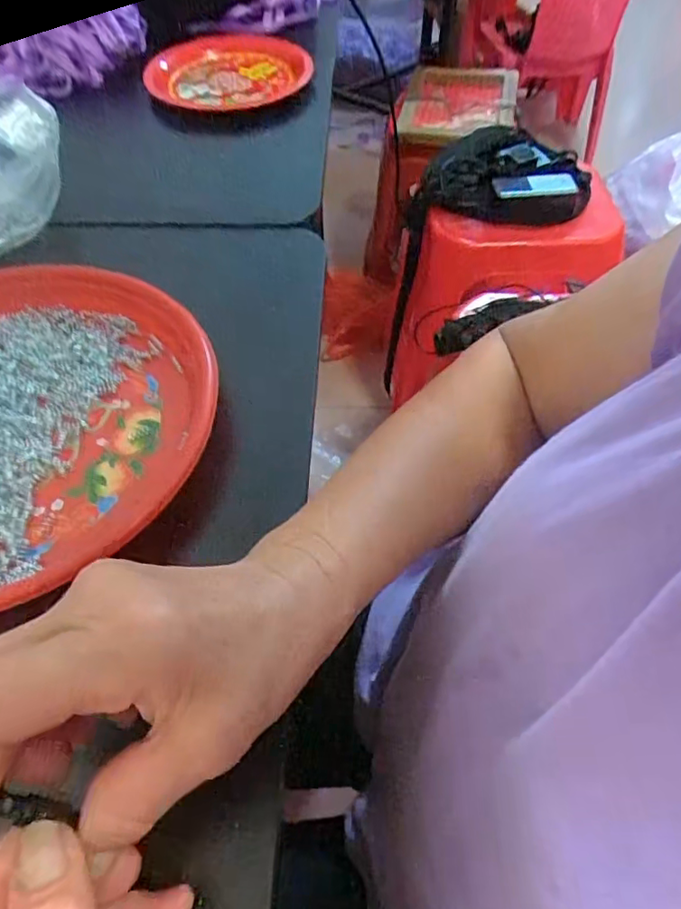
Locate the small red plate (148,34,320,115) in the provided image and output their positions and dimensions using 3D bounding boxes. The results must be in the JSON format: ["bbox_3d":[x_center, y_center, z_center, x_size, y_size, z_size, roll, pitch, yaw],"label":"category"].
[{"bbox_3d":[-0.121,-0.396,0.584,0.154,0.034,0.152,1,55,-1],"label":"small red plate"}]

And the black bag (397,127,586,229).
[{"bbox_3d":[0.251,-0.439,0.906,0.295,0.078,0.158,-9,56,-5],"label":"black bag"}]

